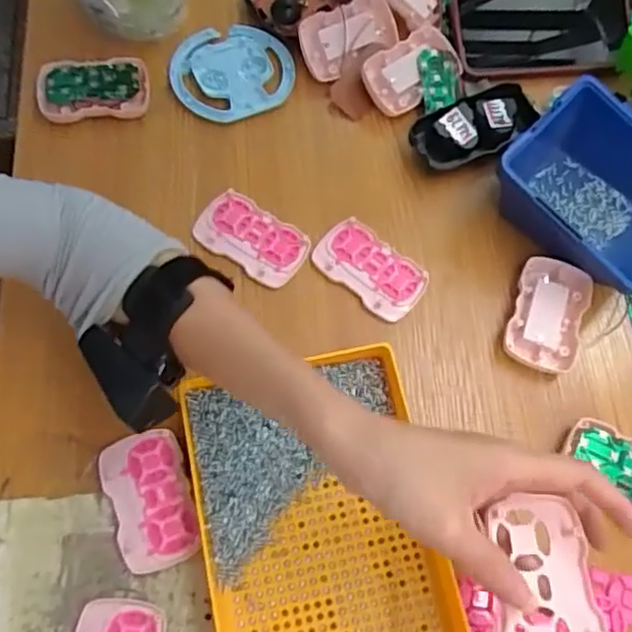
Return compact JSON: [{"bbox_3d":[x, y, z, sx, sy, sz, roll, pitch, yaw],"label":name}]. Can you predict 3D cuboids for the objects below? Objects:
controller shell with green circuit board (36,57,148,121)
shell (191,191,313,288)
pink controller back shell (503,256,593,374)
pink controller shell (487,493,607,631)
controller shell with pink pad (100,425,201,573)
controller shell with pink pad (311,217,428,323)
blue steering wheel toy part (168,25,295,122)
[{"bbox_3d":[-0.186,-0.188,0.545,0.088,0.024,0.052,-8,70,-7],"label":"controller shell with green circuit board"},{"bbox_3d":[-0.050,-0.060,0.503,0.084,0.017,0.053,30,70,9],"label":"shell"},{"bbox_3d":[0.179,-0.001,0.493,0.055,0.015,0.087,19,69,4],"label":"pink controller back shell"},{"bbox_3d":[0.115,0.135,0.320,0.051,0.011,0.083,-1,68,-3],"label":"pink controller shell"},{"bbox_3d":[-0.111,0.123,0.430,0.053,0.007,0.086,-17,71,-10],"label":"controller shell with pink pad"},{"bbox_3d":[0.042,-0.037,0.505,0.088,0.008,0.051,38,71,11],"label":"controller shell with pink pad"},{"bbox_3d":[-0.073,-0.212,0.568,0.103,0.021,0.097,5,69,-2],"label":"blue steering wheel toy part"}]

